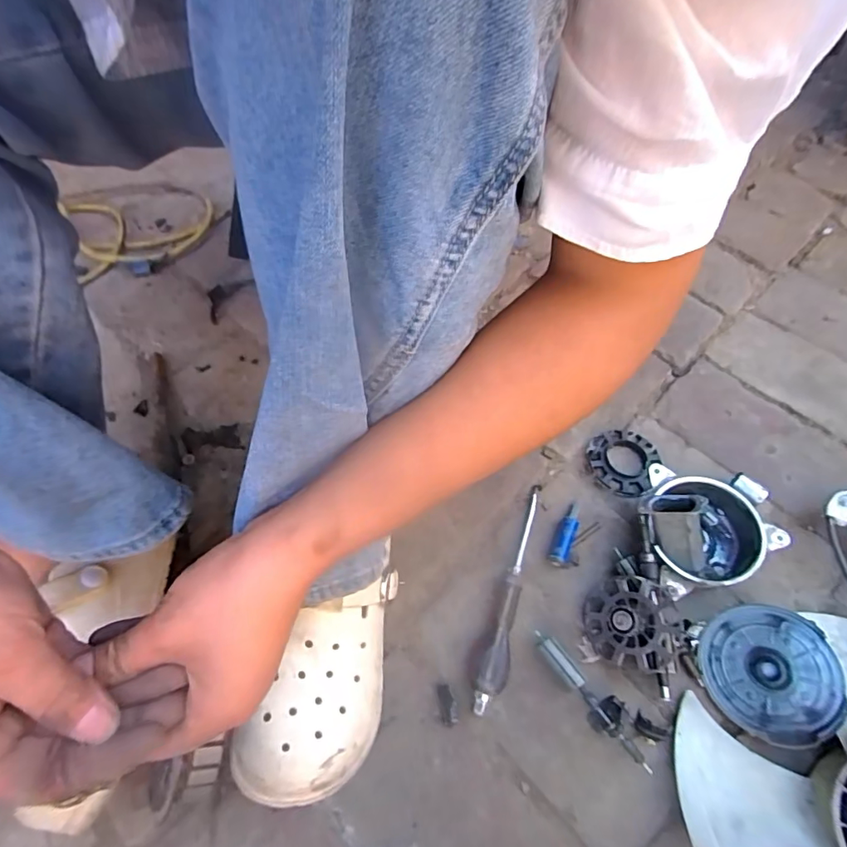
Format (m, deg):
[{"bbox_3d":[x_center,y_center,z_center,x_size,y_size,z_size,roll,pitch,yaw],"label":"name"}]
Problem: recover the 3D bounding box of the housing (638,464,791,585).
[{"bbox_3d":[0.268,0.092,0.470,0.128,0.060,0.122,7,57,5],"label":"housing"}]

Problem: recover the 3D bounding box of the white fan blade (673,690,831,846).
[{"bbox_3d":[0.240,0.268,0.370,0.095,0.030,0.105,13,58,9],"label":"white fan blade"}]

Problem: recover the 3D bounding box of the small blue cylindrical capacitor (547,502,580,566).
[{"bbox_3d":[0.143,0.108,0.495,0.017,0.014,0.069,23,60,15],"label":"small blue cylindrical capacitor"}]

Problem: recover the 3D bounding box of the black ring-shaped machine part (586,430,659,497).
[{"bbox_3d":[0.212,0.037,0.539,0.068,0.016,0.078,24,61,16],"label":"black ring-shaped machine part"}]

